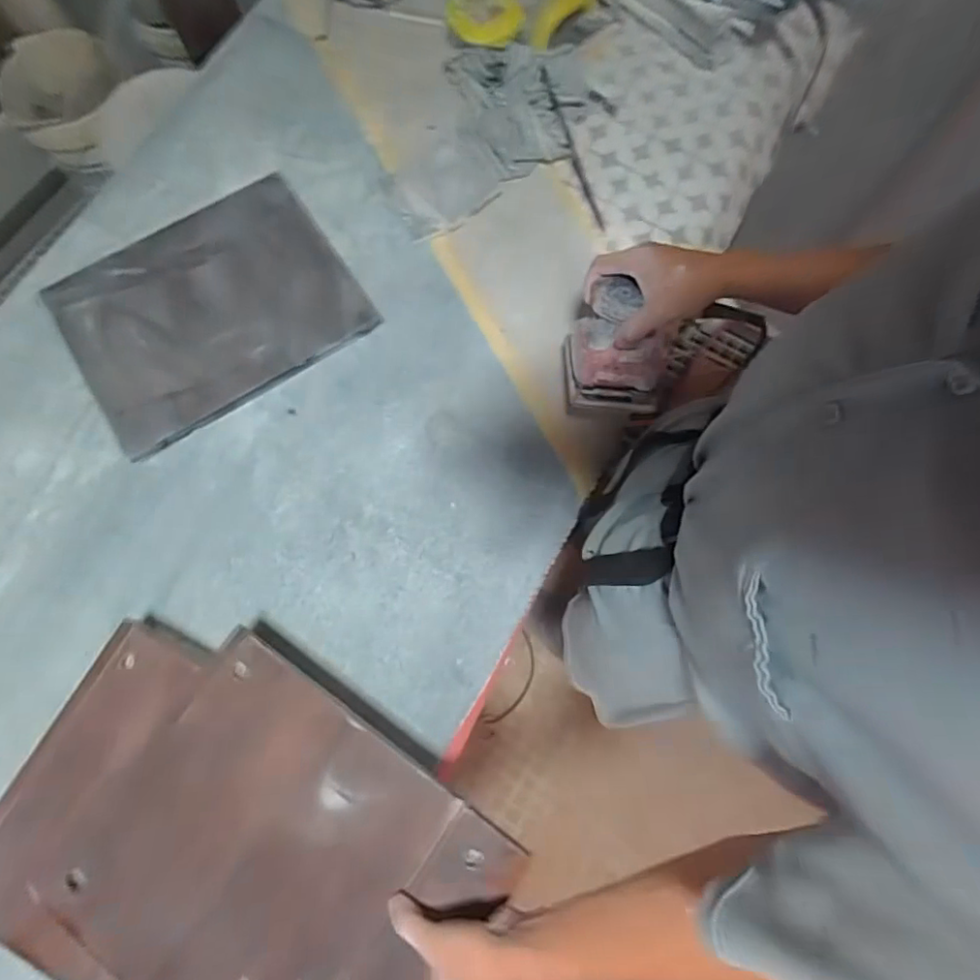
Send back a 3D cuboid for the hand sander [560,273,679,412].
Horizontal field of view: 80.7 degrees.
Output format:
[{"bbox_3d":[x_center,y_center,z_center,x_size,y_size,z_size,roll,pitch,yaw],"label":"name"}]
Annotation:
[{"bbox_3d":[0.139,-0.155,0.638,0.110,0.119,0.100,0,75,1],"label":"hand sander"}]

